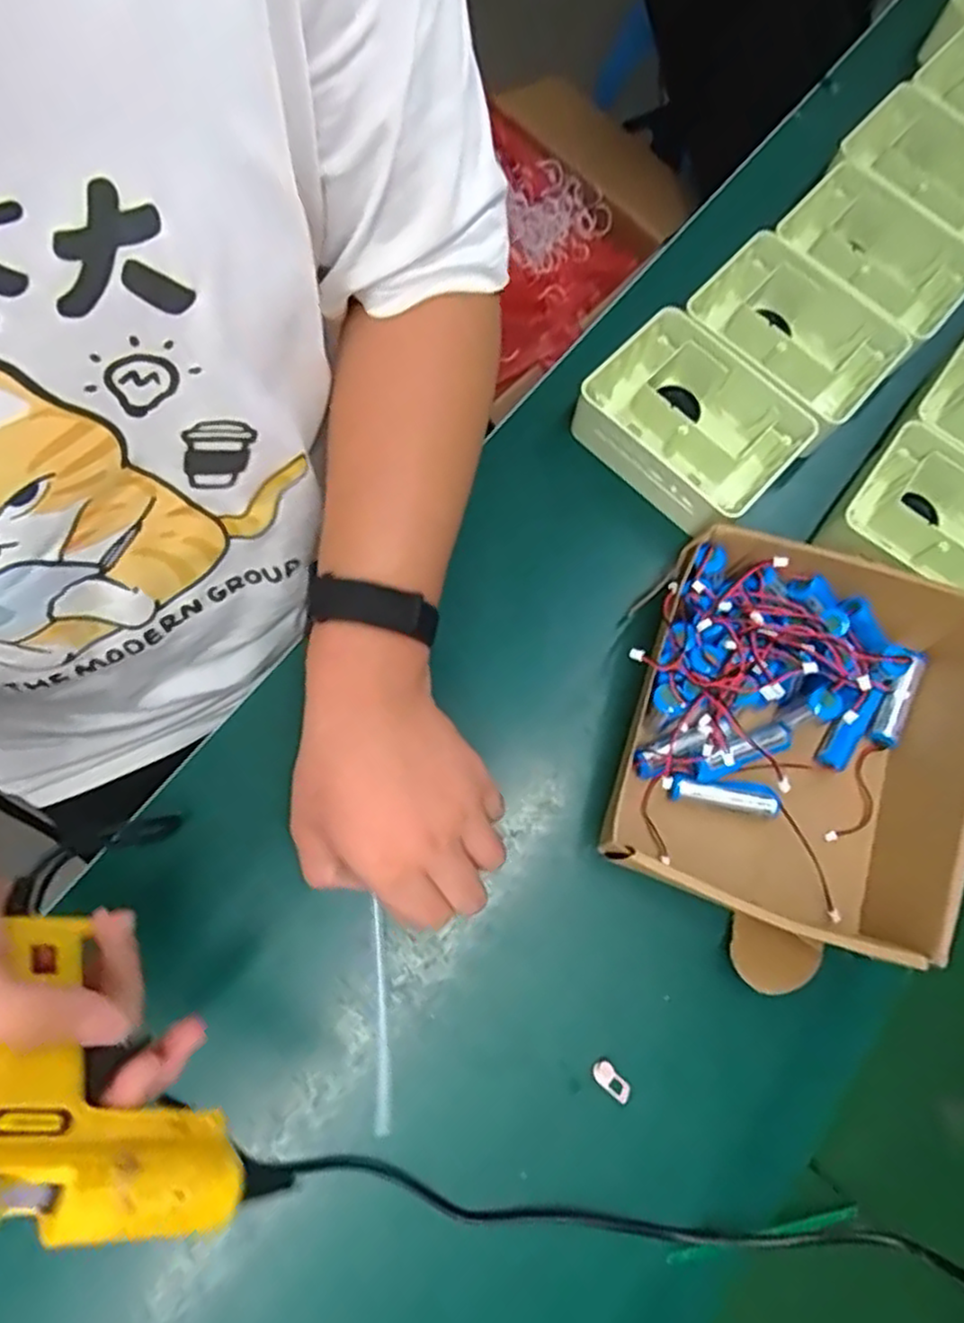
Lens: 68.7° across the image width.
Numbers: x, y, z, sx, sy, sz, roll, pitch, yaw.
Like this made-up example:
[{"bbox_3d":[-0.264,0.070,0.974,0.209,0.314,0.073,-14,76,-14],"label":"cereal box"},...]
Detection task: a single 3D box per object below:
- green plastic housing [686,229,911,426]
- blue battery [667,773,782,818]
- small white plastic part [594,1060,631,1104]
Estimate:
[{"bbox_3d":[0.225,-0.235,0.537,0.143,0.064,0.107,43,76,5],"label":"green plastic housing"},{"bbox_3d":[0.153,0.084,0.447,0.070,0.015,0.017,10,75,1],"label":"blue battery"},{"bbox_3d":[0.075,0.245,0.410,0.012,0.006,0.025,-42,80,-11],"label":"small white plastic part"}]

